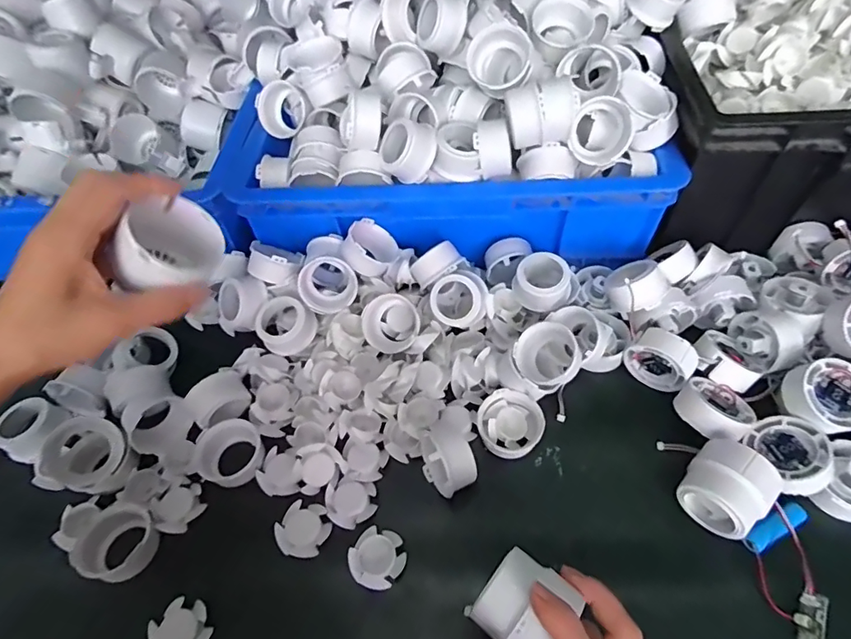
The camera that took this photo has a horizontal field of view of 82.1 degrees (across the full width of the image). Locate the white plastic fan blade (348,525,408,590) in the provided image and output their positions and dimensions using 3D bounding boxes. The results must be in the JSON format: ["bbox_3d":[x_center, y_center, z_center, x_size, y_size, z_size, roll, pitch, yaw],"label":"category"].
[{"bbox_3d":[-0.036,0.179,0.368,0.039,0.013,0.041,-3,54,4],"label":"white plastic fan blade"}]

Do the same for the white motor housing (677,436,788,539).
[{"bbox_3d":[0.220,0.125,0.360,0.057,0.057,0.052,-39,60,-21],"label":"white motor housing"}]

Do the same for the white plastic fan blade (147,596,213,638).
[{"bbox_3d":[-0.173,0.221,0.344,0.038,0.011,0.038,-3,54,4],"label":"white plastic fan blade"}]

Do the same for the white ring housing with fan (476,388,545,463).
[{"bbox_3d":[0.071,0.092,0.417,0.052,0.027,0.053,-3,54,4],"label":"white ring housing with fan"}]

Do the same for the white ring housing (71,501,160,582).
[{"bbox_3d":[-0.238,0.171,0.378,0.051,0.026,0.052,-3,54,4],"label":"white ring housing"}]

